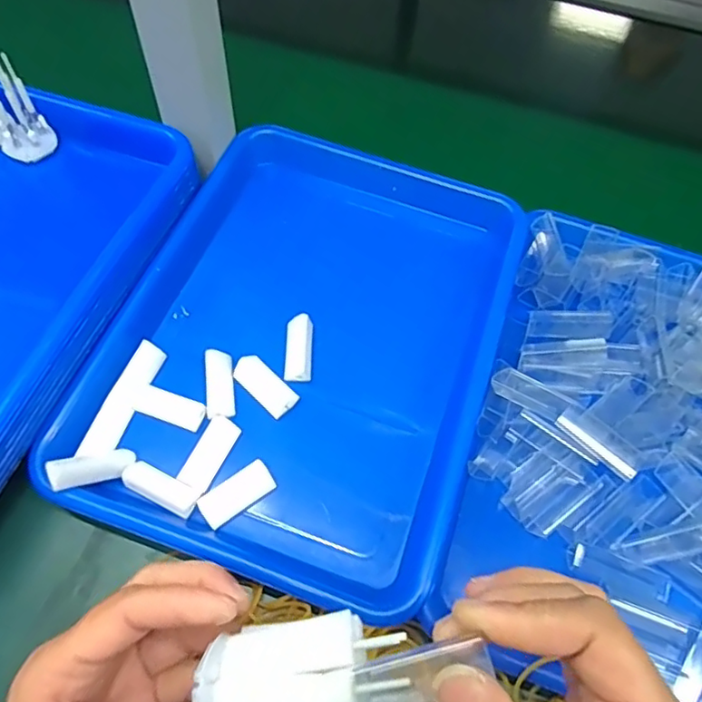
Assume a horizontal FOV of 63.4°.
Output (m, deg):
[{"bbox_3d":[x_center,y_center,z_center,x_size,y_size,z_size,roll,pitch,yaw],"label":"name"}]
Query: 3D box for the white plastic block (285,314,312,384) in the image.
[{"bbox_3d":[-0.036,-0.002,0.395,0.019,0.013,0.046,2,60,-3],"label":"white plastic block"}]

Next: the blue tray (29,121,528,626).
[{"bbox_3d":[-0.025,-0.017,0.397,0.244,0.028,0.326,19,61,7],"label":"blue tray"}]

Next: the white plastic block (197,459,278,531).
[{"bbox_3d":[-0.070,0.088,0.350,0.046,0.006,0.021,-33,68,-20],"label":"white plastic block"}]

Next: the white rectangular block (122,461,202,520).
[{"bbox_3d":[-0.115,0.083,0.346,0.046,0.007,0.018,30,66,-3],"label":"white rectangular block"}]

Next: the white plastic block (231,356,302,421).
[{"bbox_3d":[-0.058,0.023,0.381,0.045,0.009,0.022,40,65,17],"label":"white plastic block"}]

